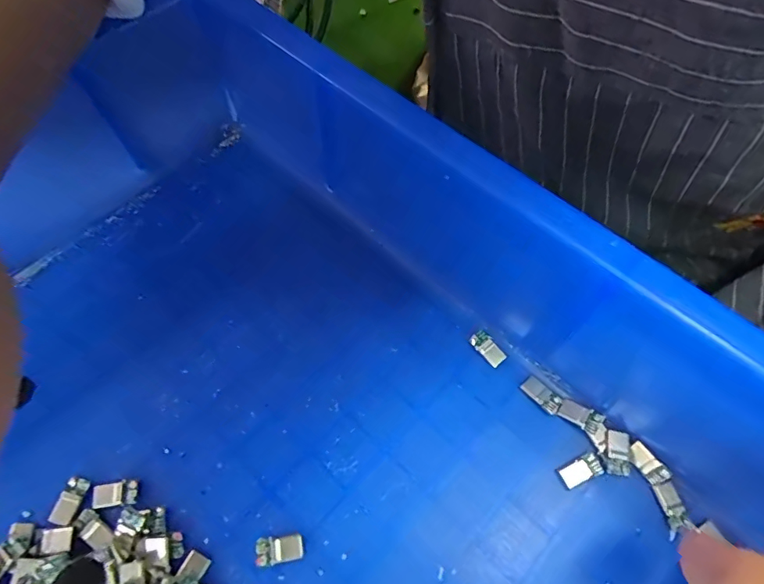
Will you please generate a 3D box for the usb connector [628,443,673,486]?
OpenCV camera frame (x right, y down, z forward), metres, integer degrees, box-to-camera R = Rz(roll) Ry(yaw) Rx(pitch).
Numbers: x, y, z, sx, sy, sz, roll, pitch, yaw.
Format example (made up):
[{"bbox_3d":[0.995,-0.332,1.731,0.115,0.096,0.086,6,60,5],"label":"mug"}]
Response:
[{"bbox_3d":[0.097,0.062,0.171,0.007,0.004,0.015,-34,67,-17],"label":"usb connector"}]

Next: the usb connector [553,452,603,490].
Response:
[{"bbox_3d":[0.072,0.065,0.173,0.016,0.004,0.008,-22,64,-9],"label":"usb connector"}]

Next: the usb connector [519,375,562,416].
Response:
[{"bbox_3d":[0.063,0.040,0.185,0.016,0.004,0.008,41,71,20],"label":"usb connector"}]

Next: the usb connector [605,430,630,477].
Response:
[{"bbox_3d":[0.087,0.059,0.173,0.008,0.004,0.016,12,62,7],"label":"usb connector"}]

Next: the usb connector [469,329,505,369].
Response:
[{"bbox_3d":[0.043,0.023,0.195,0.008,0.004,0.015,-37,68,-18],"label":"usb connector"}]

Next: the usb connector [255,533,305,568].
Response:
[{"bbox_3d":[-0.035,0.088,0.161,0.016,0.004,0.008,-7,63,-1],"label":"usb connector"}]

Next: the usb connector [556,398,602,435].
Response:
[{"bbox_3d":[0.075,0.047,0.180,0.015,0.004,0.008,30,66,15],"label":"usb connector"}]

